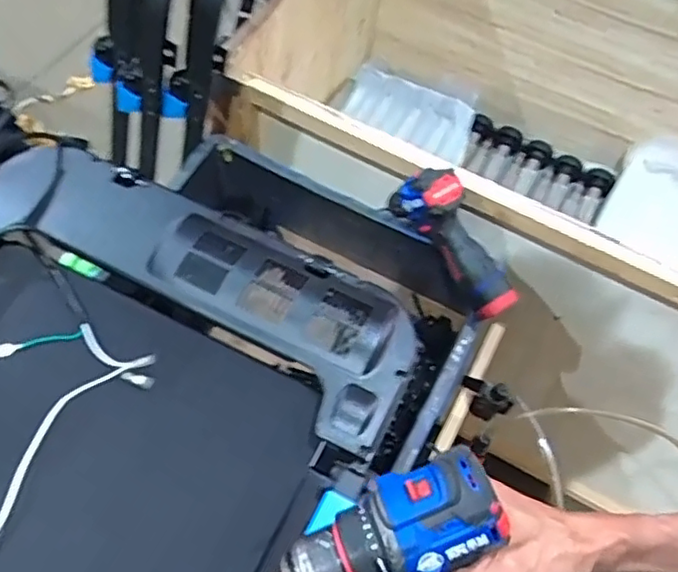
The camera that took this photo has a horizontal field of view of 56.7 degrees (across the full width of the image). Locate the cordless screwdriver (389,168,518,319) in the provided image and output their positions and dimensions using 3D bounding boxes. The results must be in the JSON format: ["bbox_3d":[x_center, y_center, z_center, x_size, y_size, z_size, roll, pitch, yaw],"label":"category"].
[{"bbox_3d":[0.148,-0.051,0.817,0.060,0.126,0.207,-33,88,-22],"label":"cordless screwdriver"}]

